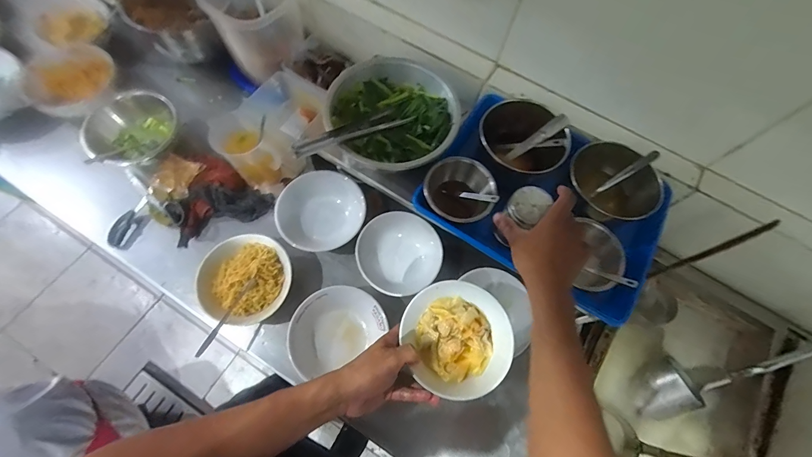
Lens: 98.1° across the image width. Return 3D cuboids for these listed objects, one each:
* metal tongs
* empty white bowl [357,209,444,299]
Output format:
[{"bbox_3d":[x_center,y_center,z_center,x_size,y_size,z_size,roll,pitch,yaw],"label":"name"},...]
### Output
[{"bbox_3d":[-0.084,-0.156,0.562,0.203,0.019,0.038,-26,72,-26],"label":"metal tongs"},{"bbox_3d":[-0.011,0.046,0.650,0.147,0.042,0.145,31,71,9],"label":"empty white bowl"}]

